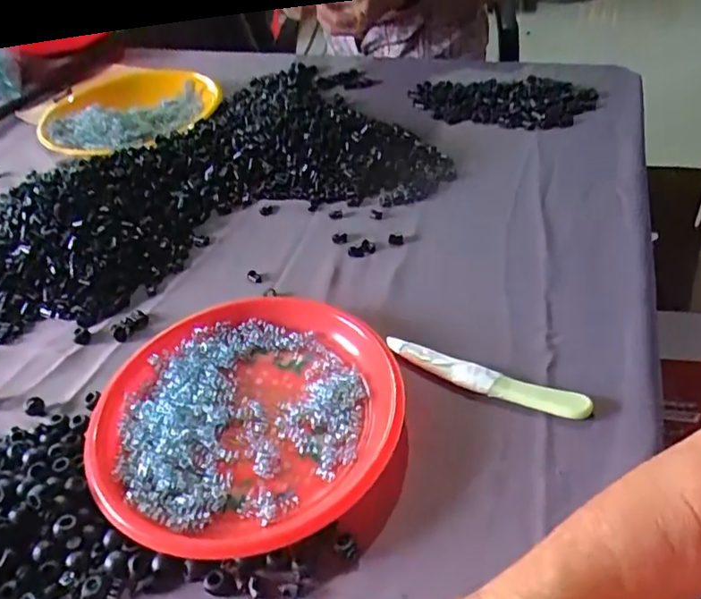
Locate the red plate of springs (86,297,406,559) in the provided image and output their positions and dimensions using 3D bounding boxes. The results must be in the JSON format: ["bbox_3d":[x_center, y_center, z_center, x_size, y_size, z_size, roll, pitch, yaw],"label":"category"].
[{"bbox_3d":[-0.076,0.086,0.462,0.224,0.026,0.221,-3,43,3],"label":"red plate of springs"}]

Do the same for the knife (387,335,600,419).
[{"bbox_3d":[0.103,0.061,0.474,0.163,0.014,0.021,17,47,23],"label":"knife"}]

